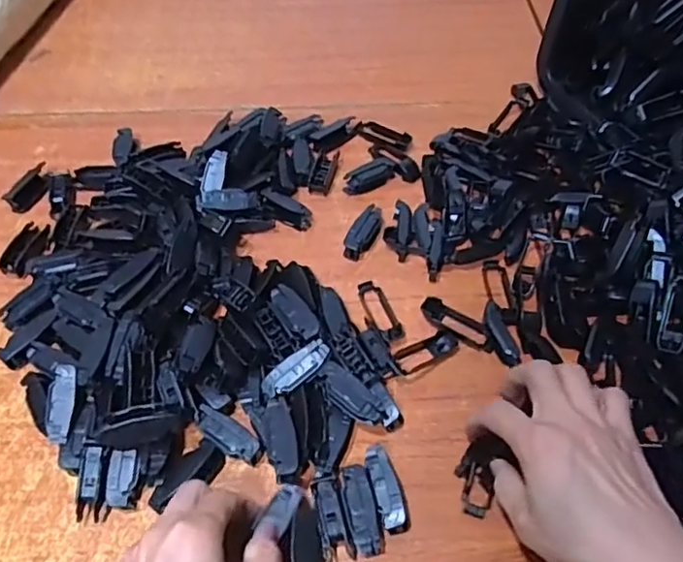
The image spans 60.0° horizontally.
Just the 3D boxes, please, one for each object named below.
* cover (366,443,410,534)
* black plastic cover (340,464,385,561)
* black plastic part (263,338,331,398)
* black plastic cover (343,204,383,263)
[{"bbox_3d":[0.027,0.125,0.353,0.016,0.018,0.052,-14,55,-9],"label":"cover"},{"bbox_3d":[0.011,0.134,0.346,0.022,0.010,0.050,-9,67,-6],"label":"black plastic cover"},{"bbox_3d":[-0.029,0.055,0.375,0.047,0.005,0.018,-28,58,-18],"label":"black plastic part"},{"bbox_3d":[0.018,-0.039,0.472,0.016,0.017,0.049,26,71,18],"label":"black plastic cover"}]

